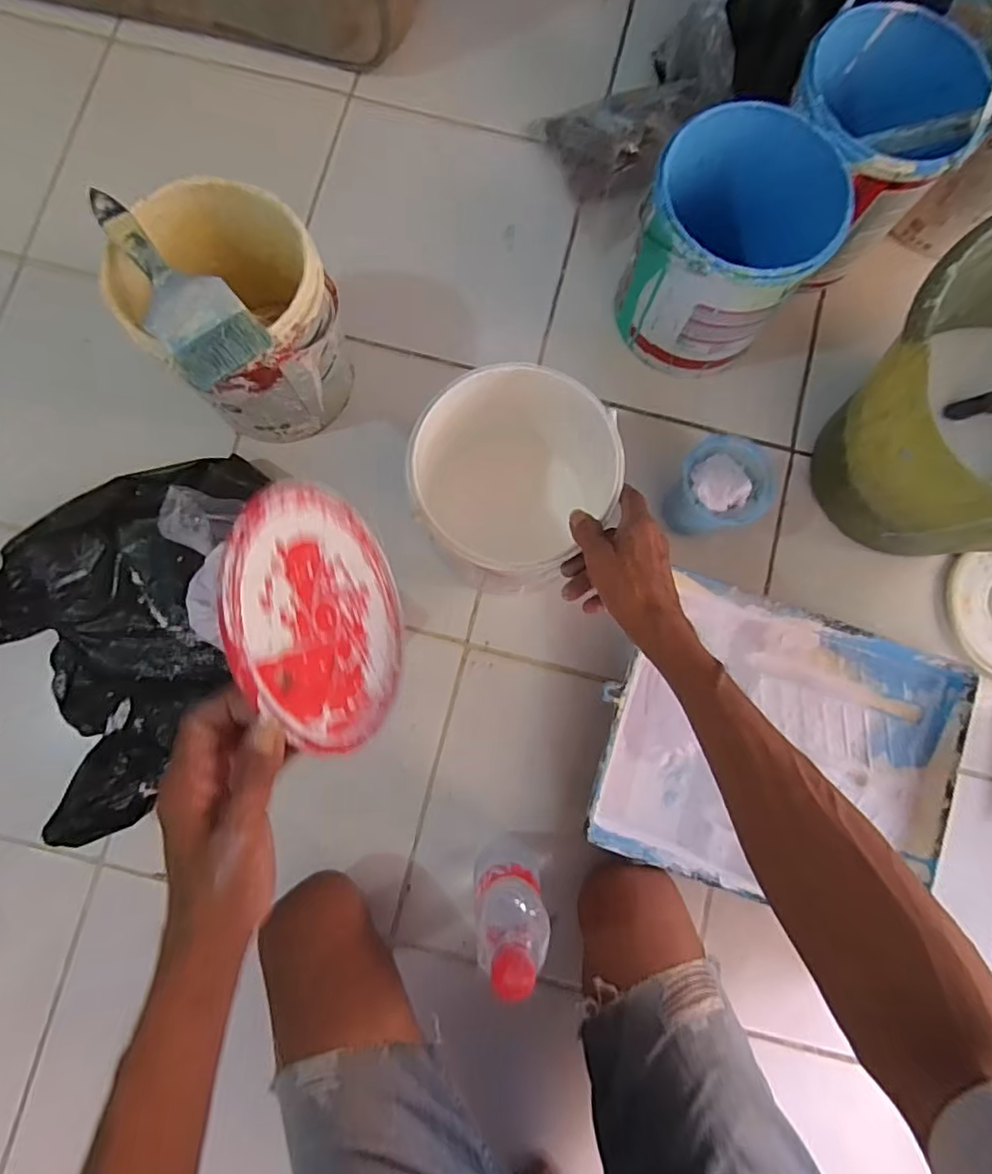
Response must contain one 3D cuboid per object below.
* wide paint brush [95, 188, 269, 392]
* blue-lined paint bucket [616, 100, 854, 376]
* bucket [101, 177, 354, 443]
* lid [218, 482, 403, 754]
[{"bbox_3d":[-0.275,-0.252,0.488,0.072,0.022,0.187,-43,86,-3],"label":"wide paint brush"},{"bbox_3d":[0.232,-0.352,0.632,0.167,0.194,0.179,0,85,1],"label":"blue-lined paint bucket"},{"bbox_3d":[-0.249,-0.266,0.594,0.179,0.175,0.163,0,85,1],"label":"bucket"},{"bbox_3d":[-0.114,0.020,0.395,0.008,0.170,0.173,-11,107,20],"label":"lid"}]

